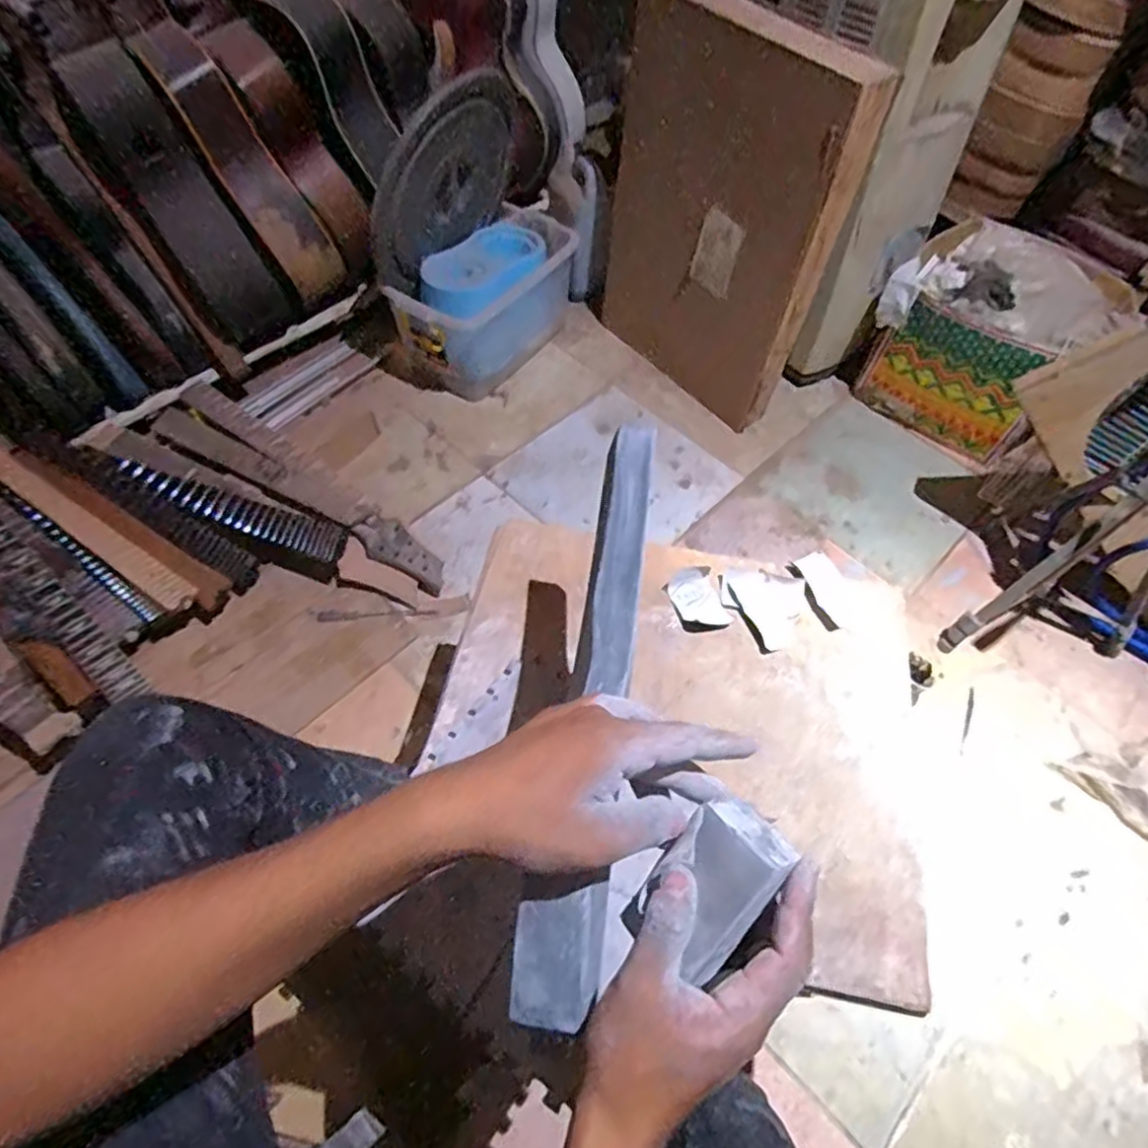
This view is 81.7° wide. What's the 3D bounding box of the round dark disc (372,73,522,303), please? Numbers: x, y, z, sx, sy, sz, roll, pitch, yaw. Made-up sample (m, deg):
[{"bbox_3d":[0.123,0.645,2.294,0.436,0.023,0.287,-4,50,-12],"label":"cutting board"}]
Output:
[{"bbox_3d":[-0.271,-0.794,1.353,0.425,0.369,0.047,-41,86,2],"label":"round dark disc"}]

